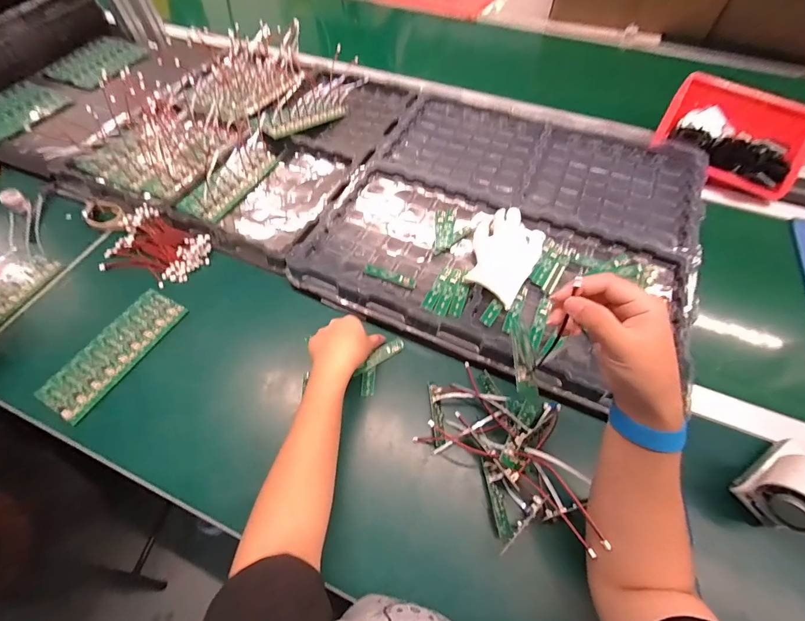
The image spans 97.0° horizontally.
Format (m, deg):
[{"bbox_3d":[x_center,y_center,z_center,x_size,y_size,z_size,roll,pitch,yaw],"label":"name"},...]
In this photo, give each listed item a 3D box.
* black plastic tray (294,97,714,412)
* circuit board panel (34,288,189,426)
[{"bbox_3d":[0.187,-0.163,0.613,0.562,0.053,0.577,21,60,13],"label":"black plastic tray"},{"bbox_3d":[-0.416,0.055,0.517,0.083,0.008,0.196,24,62,14],"label":"circuit board panel"}]

